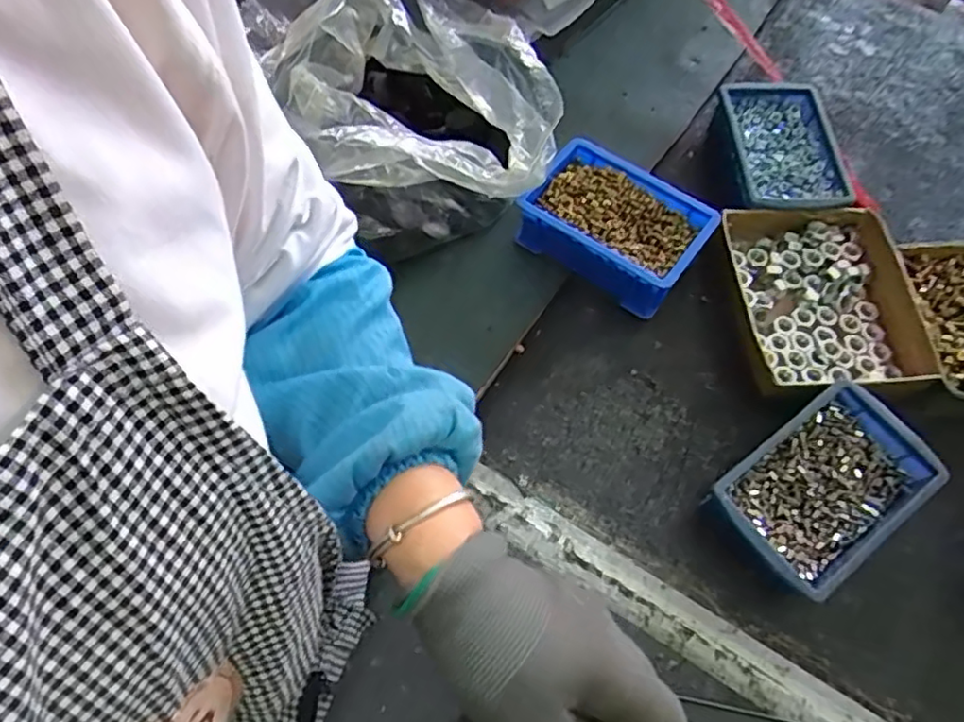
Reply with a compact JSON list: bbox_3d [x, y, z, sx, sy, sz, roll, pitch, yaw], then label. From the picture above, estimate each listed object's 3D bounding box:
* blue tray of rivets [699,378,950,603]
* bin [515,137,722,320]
[{"bbox_3d":[0.240,0.092,0.454,0.146,0.050,0.096,-33,69,-17],"label":"blue tray of rivets"},{"bbox_3d":[0.109,-0.115,0.533,0.145,0.049,0.093,34,68,14],"label":"bin"}]

